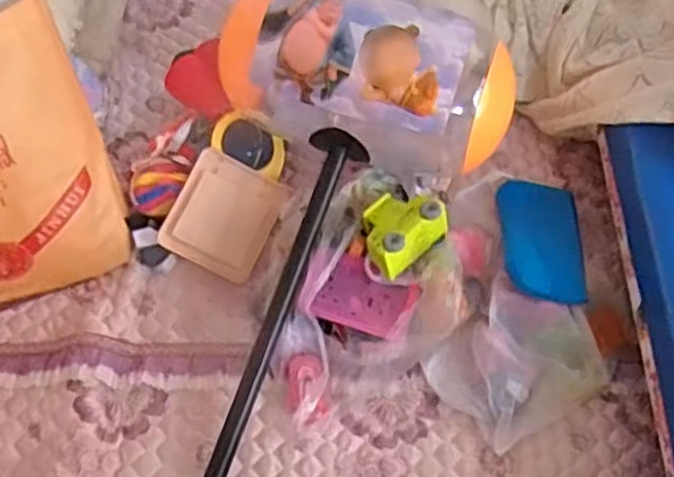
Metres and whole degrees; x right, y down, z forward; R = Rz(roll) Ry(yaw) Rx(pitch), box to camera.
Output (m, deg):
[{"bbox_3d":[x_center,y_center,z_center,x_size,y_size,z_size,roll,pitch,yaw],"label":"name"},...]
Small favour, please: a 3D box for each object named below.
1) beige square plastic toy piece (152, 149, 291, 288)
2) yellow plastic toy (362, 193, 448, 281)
[{"bbox_3d":[-0.145,-0.030,0.946,0.125,0.009,0.142,26,80,-6],"label":"beige square plastic toy piece"},{"bbox_3d":[0.073,-0.015,0.859,0.100,0.044,0.083,-36,67,-19],"label":"yellow plastic toy"}]

